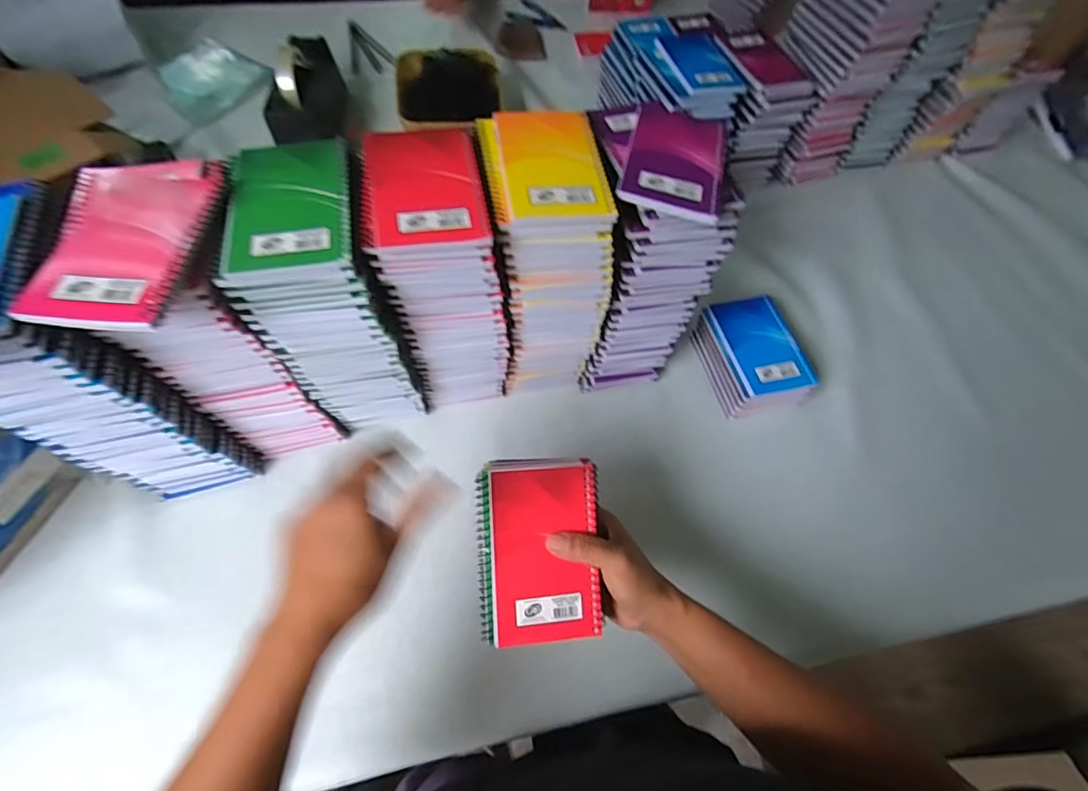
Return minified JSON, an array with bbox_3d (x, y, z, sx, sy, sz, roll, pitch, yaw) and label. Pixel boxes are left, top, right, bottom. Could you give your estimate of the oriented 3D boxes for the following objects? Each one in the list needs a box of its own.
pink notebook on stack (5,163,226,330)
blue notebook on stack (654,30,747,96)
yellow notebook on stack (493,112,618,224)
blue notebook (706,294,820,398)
[{"bbox_3d":[-0.283,-0.111,0.338,0.099,0.012,0.158,1,63,-3],"label":"pink notebook on stack"},{"bbox_3d":[0.211,-0.458,0.680,0.090,0.015,0.122,-13,65,-10],"label":"blue notebook on stack"},{"bbox_3d":[0.007,-0.187,0.404,0.082,0.010,0.124,-5,61,-7],"label":"yellow notebook on stack"},{"bbox_3d":[0.255,-0.062,0.589,0.085,0.010,0.126,-11,64,-9],"label":"blue notebook"}]

